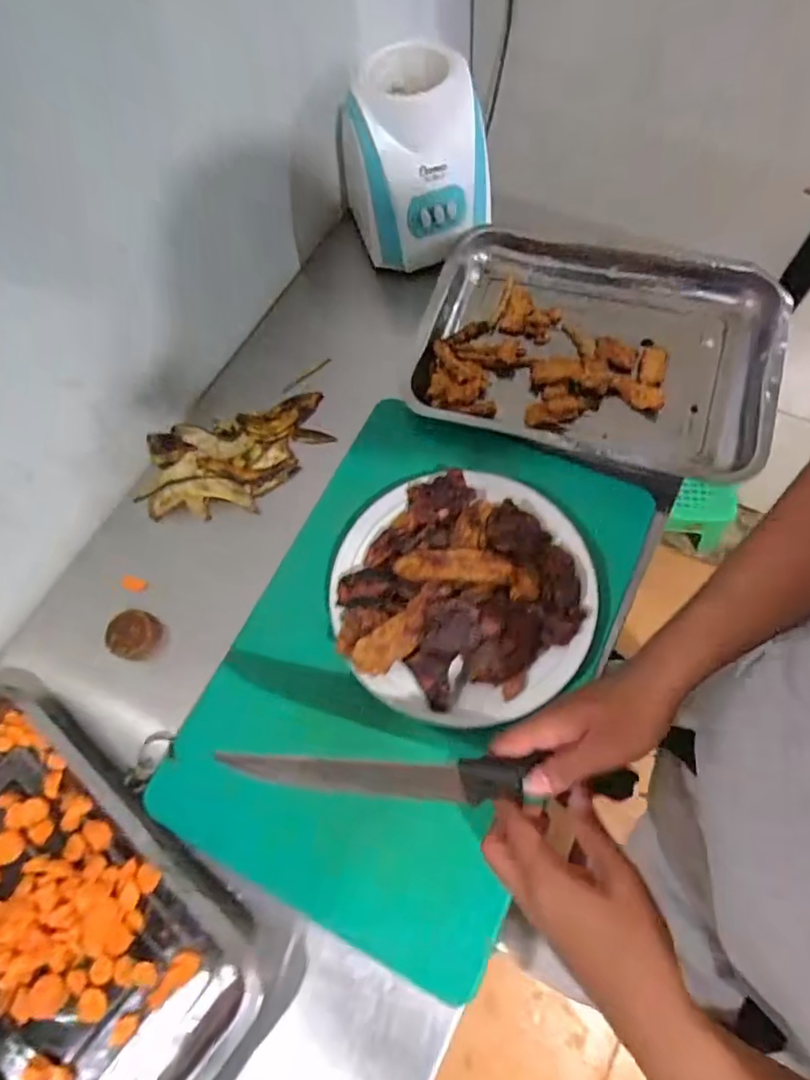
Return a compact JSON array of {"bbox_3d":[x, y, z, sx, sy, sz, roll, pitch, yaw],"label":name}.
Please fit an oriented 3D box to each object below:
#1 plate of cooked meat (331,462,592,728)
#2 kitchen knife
[{"bbox_3d":[0.050,0.037,0.476,0.219,0.056,0.212,0,68,0],"label":"plate of cooked meat"},{"bbox_3d":[0.022,0.152,0.360,0.262,0.027,0.026,7,68,-10],"label":"kitchen knife"}]

